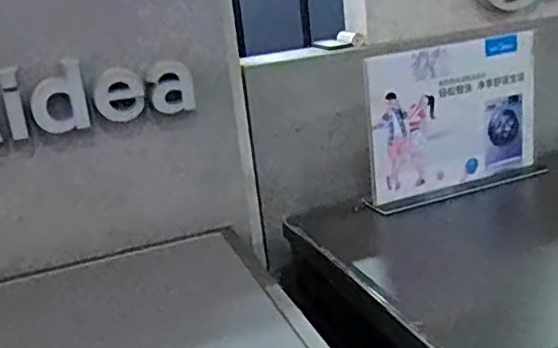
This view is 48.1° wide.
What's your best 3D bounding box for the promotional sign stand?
[{"bbox_3d":[0.261,-0.077,0.923,0.289,0.223,0.027,-12,19,-16],"label":"promotional sign stand"}]

